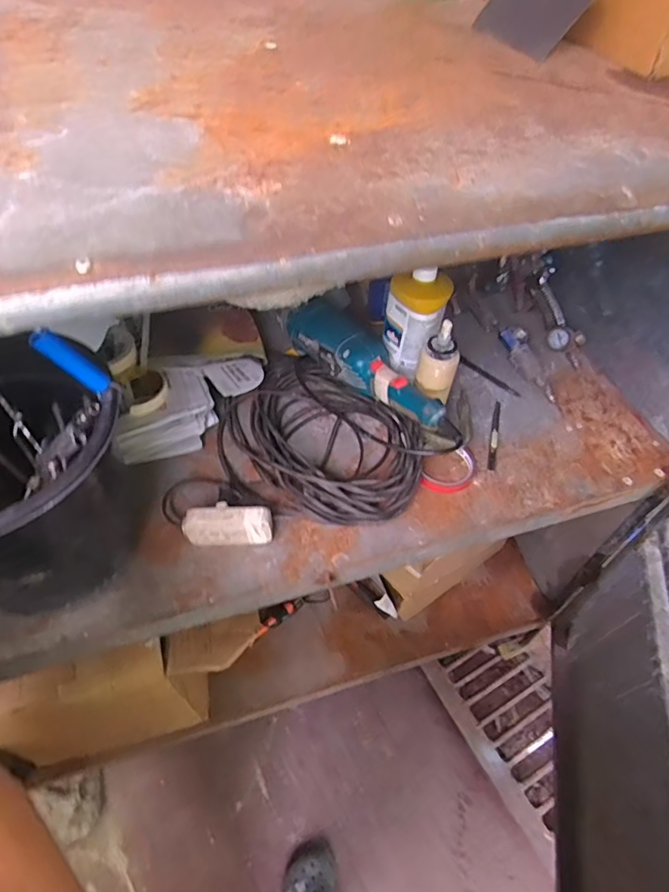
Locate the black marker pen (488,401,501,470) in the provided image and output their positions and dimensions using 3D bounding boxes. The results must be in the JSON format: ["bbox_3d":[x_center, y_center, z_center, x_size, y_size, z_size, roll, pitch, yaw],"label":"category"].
[{"bbox_3d":[0.246,-0.020,0.801,0.012,0.007,0.136,13,52,8],"label":"black marker pen"}]

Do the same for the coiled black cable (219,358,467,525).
[{"bbox_3d":[-0.023,0.000,0.754,0.305,0.064,0.240,32,56,21],"label":"coiled black cable"}]

